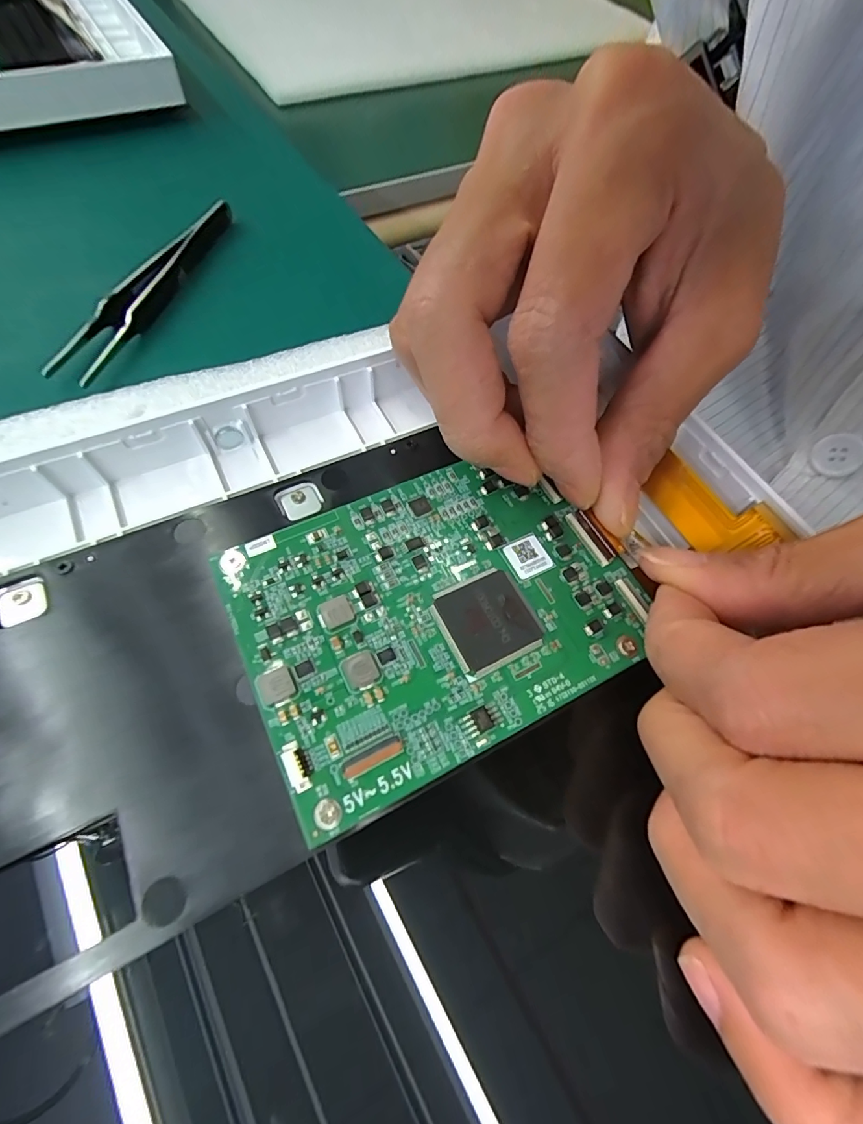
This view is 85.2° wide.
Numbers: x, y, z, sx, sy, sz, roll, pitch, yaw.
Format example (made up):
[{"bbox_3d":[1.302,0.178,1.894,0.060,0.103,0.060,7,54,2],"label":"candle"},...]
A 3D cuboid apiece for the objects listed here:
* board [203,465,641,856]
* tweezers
[{"bbox_3d":[0.002,0.009,0.114,0.090,0.004,0.068,-23,65,-15],"label":"board"},{"bbox_3d":[-0.109,-0.111,0.186,0.016,0.011,0.112,17,62,6],"label":"tweezers"}]

